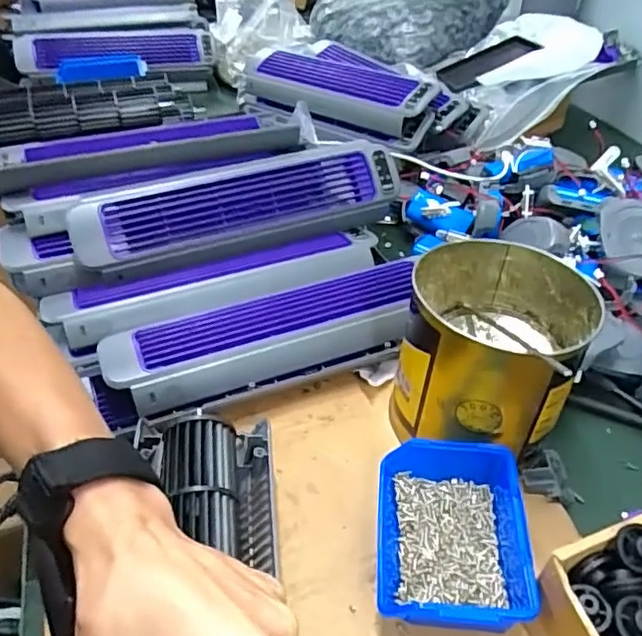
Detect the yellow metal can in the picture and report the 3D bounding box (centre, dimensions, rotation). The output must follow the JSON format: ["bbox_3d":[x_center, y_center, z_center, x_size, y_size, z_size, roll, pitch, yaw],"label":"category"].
[{"bbox_3d":[0.118,0.029,0.432,0.125,0.113,0.130,10,43,13],"label":"yellow metal can"}]

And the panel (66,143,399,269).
[{"bbox_3d":[-0.070,-0.104,0.536,0.292,0.064,0.020,-16,4,-15],"label":"panel"}]

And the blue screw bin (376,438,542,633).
[{"bbox_3d":[0.082,0.133,0.362,0.092,0.046,0.109,2,41,5],"label":"blue screw bin"}]

